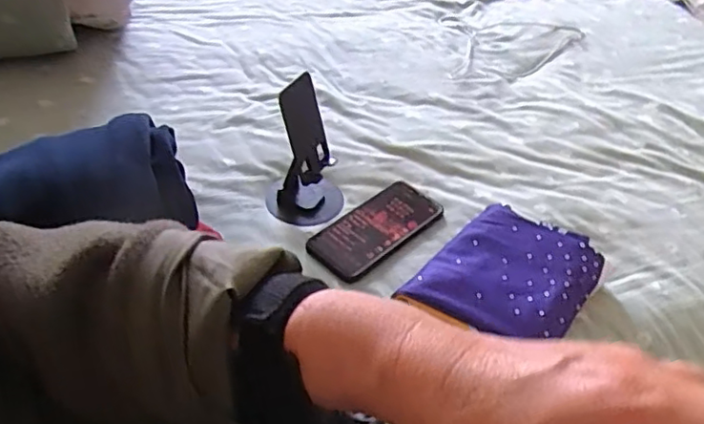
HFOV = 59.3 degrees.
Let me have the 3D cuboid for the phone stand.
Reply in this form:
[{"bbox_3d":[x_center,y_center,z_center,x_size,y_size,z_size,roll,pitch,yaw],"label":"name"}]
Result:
[{"bbox_3d":[-0.052,-0.065,0.696,0.087,0.155,0.072,-6,42,-11],"label":"phone stand"}]

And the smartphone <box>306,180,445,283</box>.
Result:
[{"bbox_3d":[0.032,0.016,0.712,0.078,0.013,0.158,33,49,30],"label":"smartphone"}]

